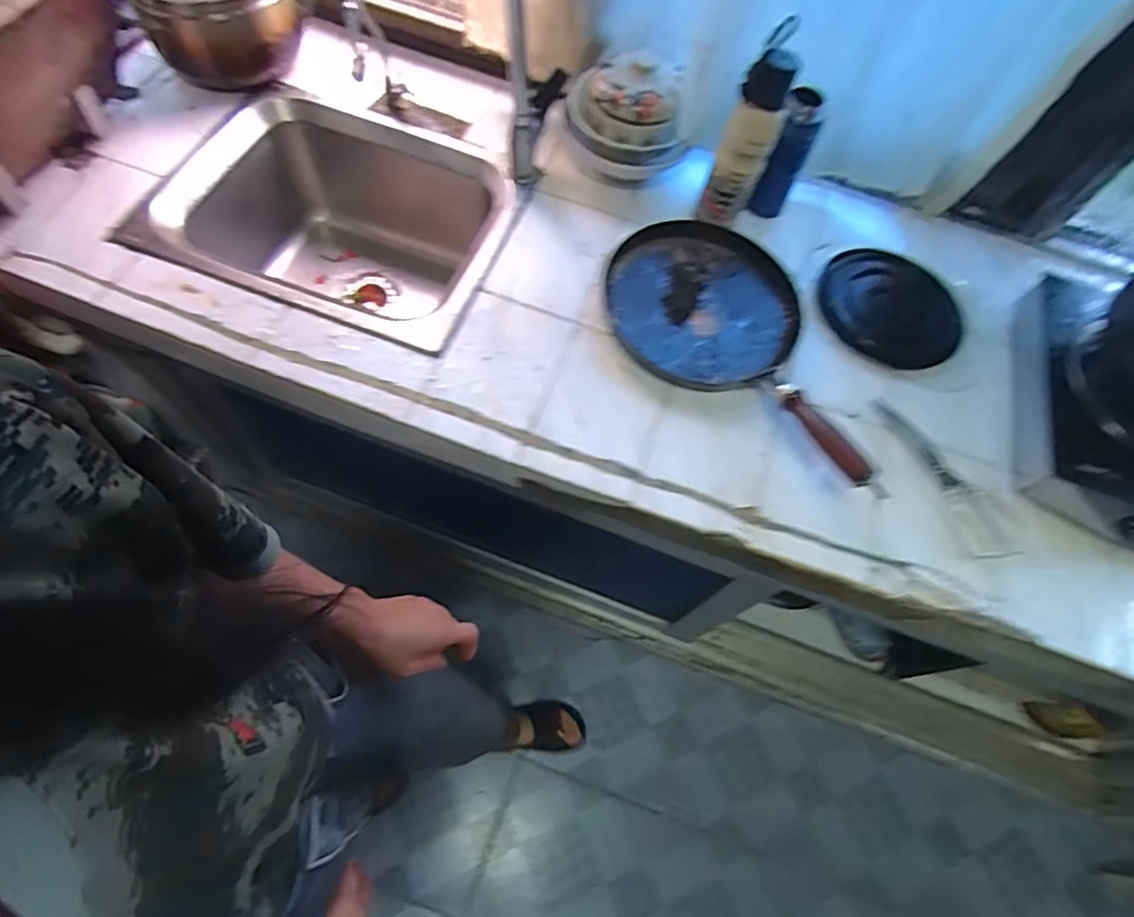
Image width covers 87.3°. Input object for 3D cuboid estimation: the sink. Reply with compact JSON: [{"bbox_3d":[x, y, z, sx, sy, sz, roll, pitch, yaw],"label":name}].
[{"bbox_3d":[-0.355,-0.345,0.976,0.512,0.243,0.386,19,63,3],"label":"sink"}]

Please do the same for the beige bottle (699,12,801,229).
[{"bbox_3d":[0.247,-0.431,0.818,0.073,0.254,0.066,25,64,7],"label":"beige bottle"}]

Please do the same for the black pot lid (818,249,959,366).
[{"bbox_3d":[0.484,-0.227,0.894,0.203,0.021,0.187,2,63,-5],"label":"black pot lid"}]

